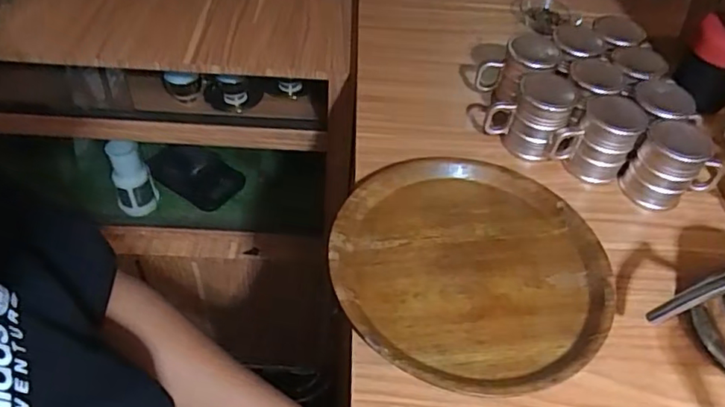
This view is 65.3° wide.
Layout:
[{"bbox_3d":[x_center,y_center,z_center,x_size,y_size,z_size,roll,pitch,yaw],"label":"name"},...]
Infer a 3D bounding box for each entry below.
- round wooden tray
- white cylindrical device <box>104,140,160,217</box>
[{"bbox_3d":[0.116,0.060,0.607,0.280,0.021,0.292,3,49,-4],"label":"round wooden tray"},{"bbox_3d":[-0.483,-0.055,1.185,0.081,0.185,0.058,-20,22,-22],"label":"white cylindrical device"}]

